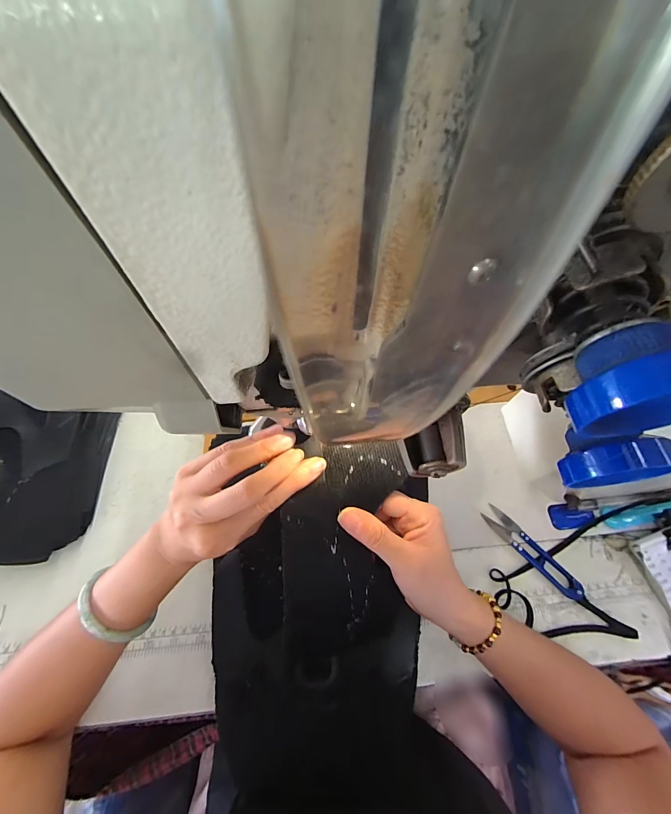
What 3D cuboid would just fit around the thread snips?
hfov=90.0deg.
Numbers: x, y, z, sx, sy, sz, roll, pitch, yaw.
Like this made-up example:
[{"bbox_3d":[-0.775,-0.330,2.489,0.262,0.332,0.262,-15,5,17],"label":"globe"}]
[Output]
[{"bbox_3d":[0.223,0.163,0.382,0.026,0.005,0.118,-36,65,-21],"label":"thread snips"}]

